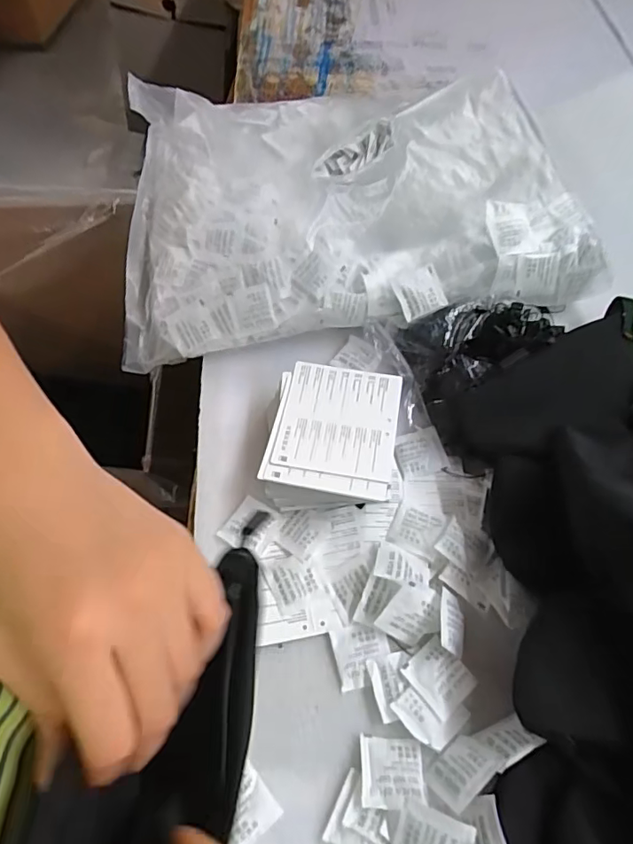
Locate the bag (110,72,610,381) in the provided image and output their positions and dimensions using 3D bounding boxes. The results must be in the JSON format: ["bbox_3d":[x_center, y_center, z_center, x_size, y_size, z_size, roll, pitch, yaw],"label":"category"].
[{"bbox_3d":[0.024,-0.249,0.557,0.458,0.070,0.361,-9,60,-5],"label":"bag"}]

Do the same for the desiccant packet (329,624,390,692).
[{"bbox_3d":[0.032,0.163,0.371,0.039,0.004,0.039,-11,60,-7],"label":"desiccant packet"}]

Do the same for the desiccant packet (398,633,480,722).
[{"bbox_3d":[0.083,0.174,0.360,0.037,0.010,0.041,-36,66,-19],"label":"desiccant packet"}]

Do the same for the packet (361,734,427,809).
[{"bbox_3d":[0.047,0.218,0.331,0.038,0.004,0.039,3,38,1],"label":"packet"}]

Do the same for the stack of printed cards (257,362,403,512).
[{"bbox_3d":[0.013,0.012,0.429,0.098,0.040,0.119,9,60,6],"label":"stack of printed cards"}]

